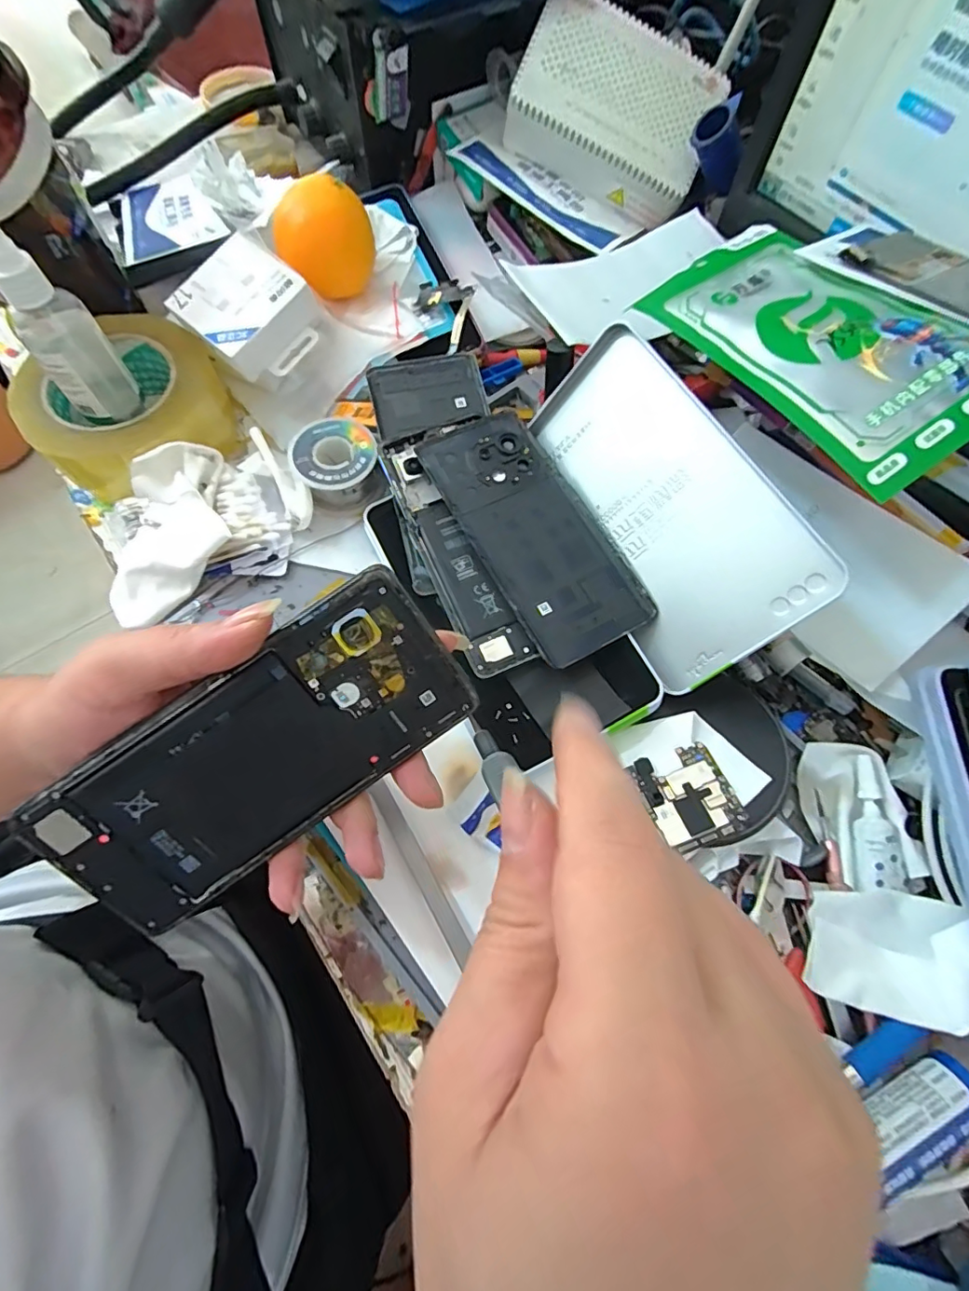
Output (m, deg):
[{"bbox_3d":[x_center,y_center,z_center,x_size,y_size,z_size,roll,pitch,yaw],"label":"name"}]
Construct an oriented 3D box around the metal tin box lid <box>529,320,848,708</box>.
[{"bbox_3d":[0.094,-0.078,0.289,0.096,0.012,0.187,-41,68,31],"label":"metal tin box lid"}]

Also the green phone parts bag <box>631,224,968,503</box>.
[{"bbox_3d":[0.169,-0.154,0.259,0.092,0.013,0.168,-35,65,-4],"label":"green phone parts bag"}]

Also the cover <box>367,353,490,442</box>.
[{"bbox_3d":[-0.035,-0.161,0.334,0.072,0.006,0.056,-15,70,-8],"label":"cover"}]

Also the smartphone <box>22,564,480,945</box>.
[{"bbox_3d":[-0.084,0.043,0.200,0.158,0.004,0.071,-35,112,-3],"label":"smartphone"}]

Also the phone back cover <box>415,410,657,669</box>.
[{"bbox_3d":[0.028,-0.068,0.300,0.071,0.009,0.159,-28,72,-12],"label":"phone back cover"}]

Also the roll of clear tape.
[{"bbox_3d":[-0.236,-0.157,0.349,0.117,0.052,0.121,1,69,-2],"label":"roll of clear tape"}]

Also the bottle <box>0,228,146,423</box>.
[{"bbox_3d":[-0.239,-0.174,0.297,0.038,0.126,0.032,-37,74,-15],"label":"bottle"}]

